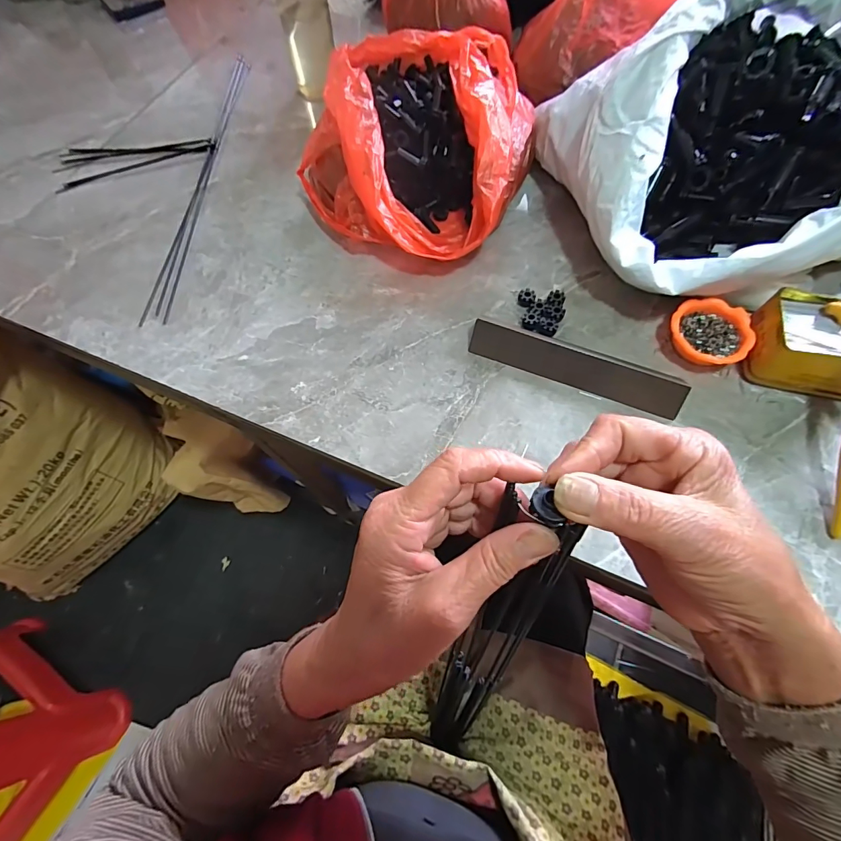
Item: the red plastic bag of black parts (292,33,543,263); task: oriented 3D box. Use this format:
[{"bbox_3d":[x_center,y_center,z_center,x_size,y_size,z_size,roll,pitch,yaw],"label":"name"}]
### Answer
[{"bbox_3d":[-0.002,-0.343,0.524,0.253,0.103,0.281,20,69,11],"label":"red plastic bag of black parts"}]

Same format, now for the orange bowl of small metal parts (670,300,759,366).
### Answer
[{"bbox_3d":[0.304,-0.093,0.444,0.075,0.021,0.076,-1,66,2],"label":"orange bowl of small metal parts"}]

